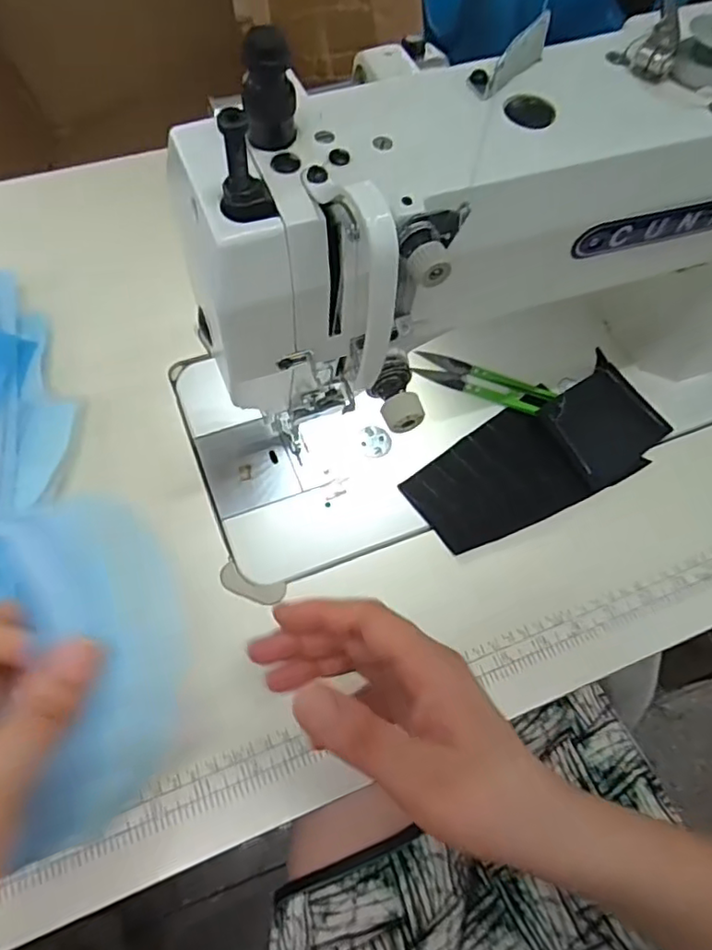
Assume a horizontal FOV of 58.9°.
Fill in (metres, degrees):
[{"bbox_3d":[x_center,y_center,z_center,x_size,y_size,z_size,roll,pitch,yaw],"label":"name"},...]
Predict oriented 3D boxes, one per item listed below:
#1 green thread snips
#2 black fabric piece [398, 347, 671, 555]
[{"bbox_3d":[0.091,-0.068,0.449,0.097,0.011,0.028,23,65,7],"label":"green thread snips"},{"bbox_3d":[0.126,-0.015,0.423,0.181,0.018,0.076,-25,68,-15],"label":"black fabric piece"}]

